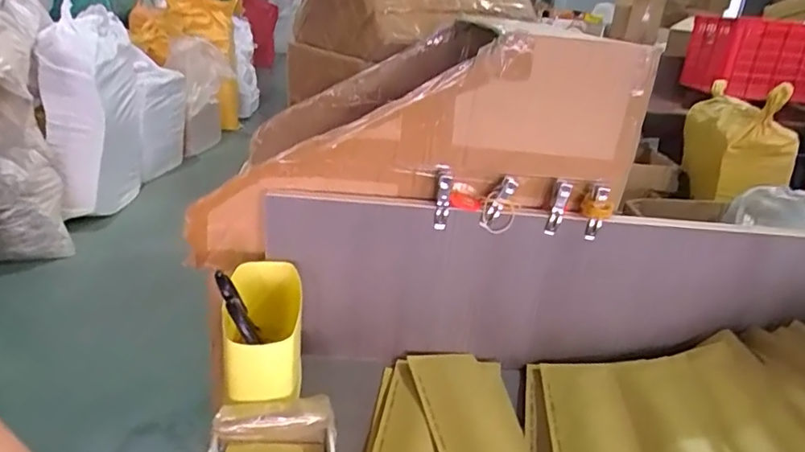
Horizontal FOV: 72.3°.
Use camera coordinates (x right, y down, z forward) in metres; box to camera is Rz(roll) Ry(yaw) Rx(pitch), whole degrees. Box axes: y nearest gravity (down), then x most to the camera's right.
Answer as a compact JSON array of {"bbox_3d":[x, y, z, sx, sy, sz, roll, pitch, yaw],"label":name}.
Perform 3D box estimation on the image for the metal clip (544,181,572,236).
[{"bbox_3d":[0.166,-0.018,0.585,0.017,0.059,0.011,12,25,15],"label":"metal clip"}]

